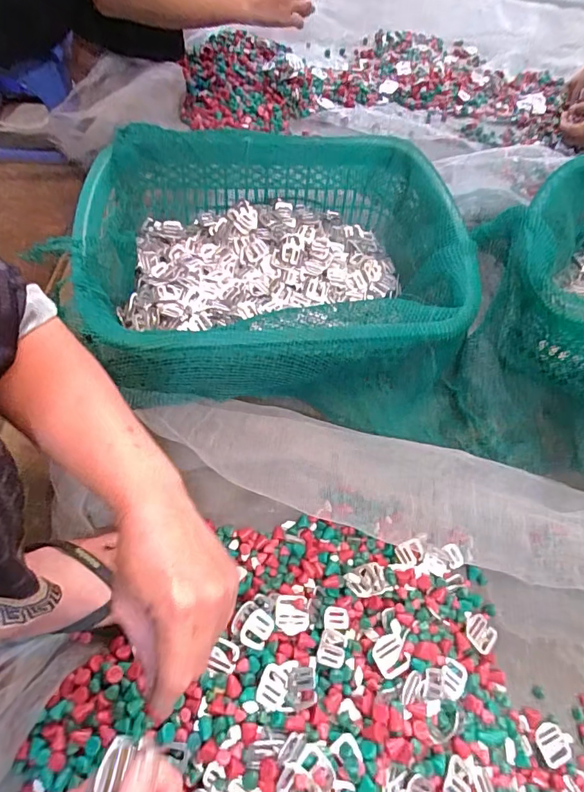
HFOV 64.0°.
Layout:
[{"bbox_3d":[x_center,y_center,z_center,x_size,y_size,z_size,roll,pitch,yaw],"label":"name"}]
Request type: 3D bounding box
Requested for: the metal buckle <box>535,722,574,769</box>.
[{"bbox_3d":[0.254,0.336,0.452,0.041,0.004,0.035,-4,57,-30],"label":"metal buckle"}]

